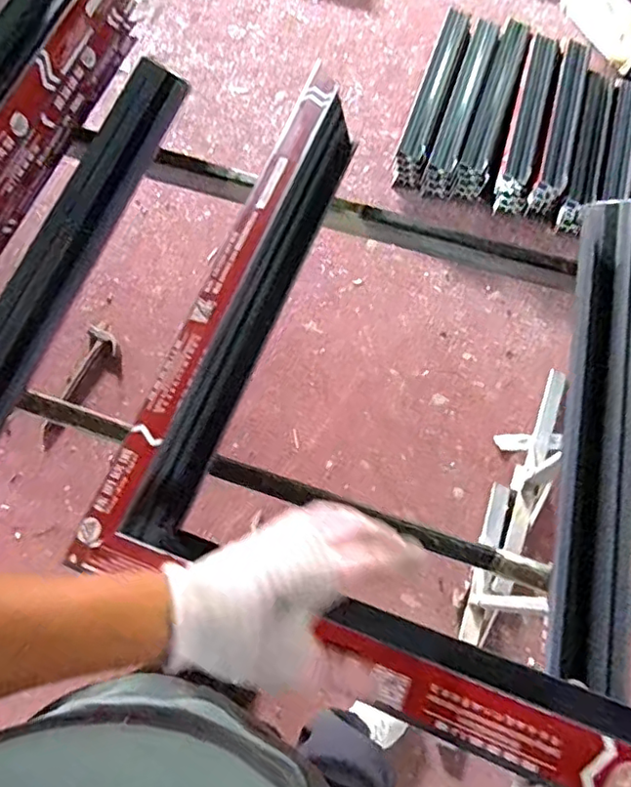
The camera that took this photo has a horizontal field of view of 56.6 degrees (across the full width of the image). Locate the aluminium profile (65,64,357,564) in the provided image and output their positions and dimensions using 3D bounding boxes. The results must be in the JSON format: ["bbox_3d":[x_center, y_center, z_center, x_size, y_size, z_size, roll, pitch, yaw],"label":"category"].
[{"bbox_3d":[-0.076,-0.094,0.638,0.071,0.087,0.556,21,72,7],"label":"aluminium profile"}]

